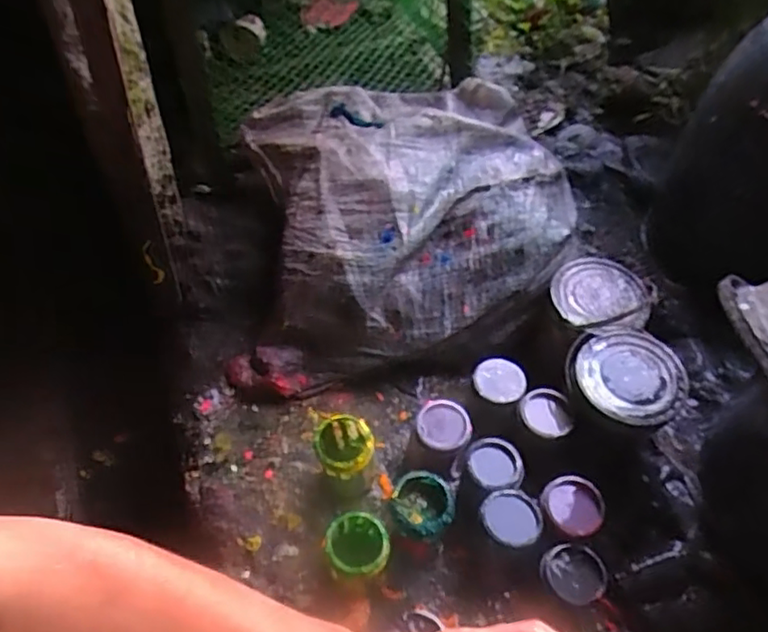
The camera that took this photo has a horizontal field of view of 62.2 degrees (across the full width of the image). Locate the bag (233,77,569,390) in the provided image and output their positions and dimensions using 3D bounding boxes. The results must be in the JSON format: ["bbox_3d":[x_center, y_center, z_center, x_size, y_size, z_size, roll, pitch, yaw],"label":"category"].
[{"bbox_3d":[0.028,-0.197,1.309,0.702,0.270,0.569,-8,52,-9],"label":"bag"}]

